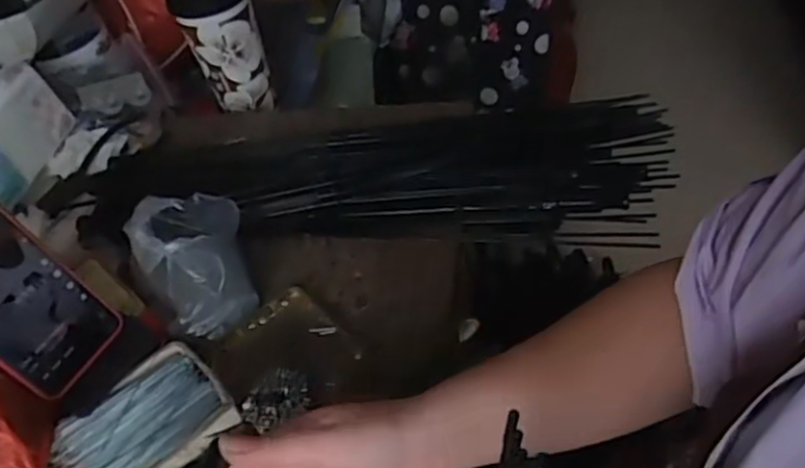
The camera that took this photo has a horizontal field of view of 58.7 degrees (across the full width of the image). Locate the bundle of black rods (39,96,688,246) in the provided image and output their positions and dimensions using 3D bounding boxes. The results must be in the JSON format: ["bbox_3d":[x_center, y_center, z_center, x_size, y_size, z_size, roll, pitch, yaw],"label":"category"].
[{"bbox_3d":[-0.052,-0.066,0.666,0.576,0.067,0.172,0,49,11],"label":"bundle of black rods"}]

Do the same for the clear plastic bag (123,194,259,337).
[{"bbox_3d":[-0.173,0.016,0.593,0.086,0.072,0.119,-21,48,-8],"label":"clear plastic bag"}]

